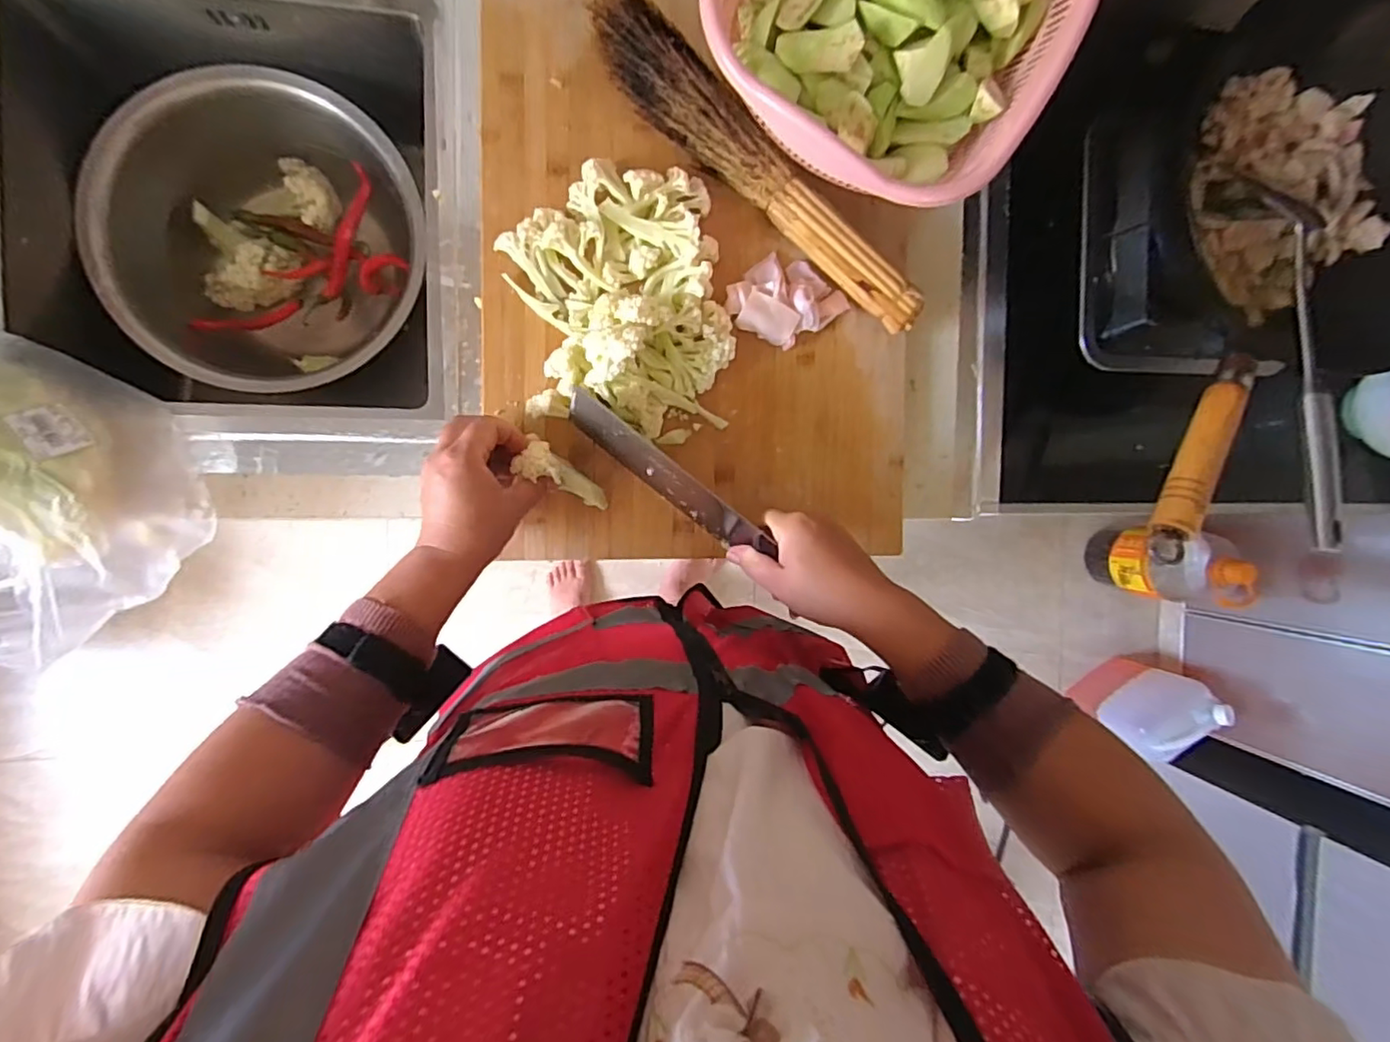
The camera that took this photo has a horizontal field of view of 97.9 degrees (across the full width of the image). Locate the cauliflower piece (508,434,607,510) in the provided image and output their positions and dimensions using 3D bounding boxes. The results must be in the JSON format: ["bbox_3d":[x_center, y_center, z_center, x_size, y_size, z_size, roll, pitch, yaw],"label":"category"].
[{"bbox_3d":[-0.107,-0.034,0.508,0.087,0.030,0.031,36,87,-41],"label":"cauliflower piece"}]

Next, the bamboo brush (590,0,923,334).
[{"bbox_3d":[0.061,-0.303,0.521,0.357,0.052,0.057,38,87,-8],"label":"bamboo brush"}]

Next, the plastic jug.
[{"bbox_3d":[1.007,0.411,1.367,0.118,0.311,0.182,42,86,-8],"label":"plastic jug"}]

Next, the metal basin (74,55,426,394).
[{"bbox_3d":[-0.419,-0.272,0.611,0.267,0.123,0.281,0,93,-9],"label":"metal basin"}]

